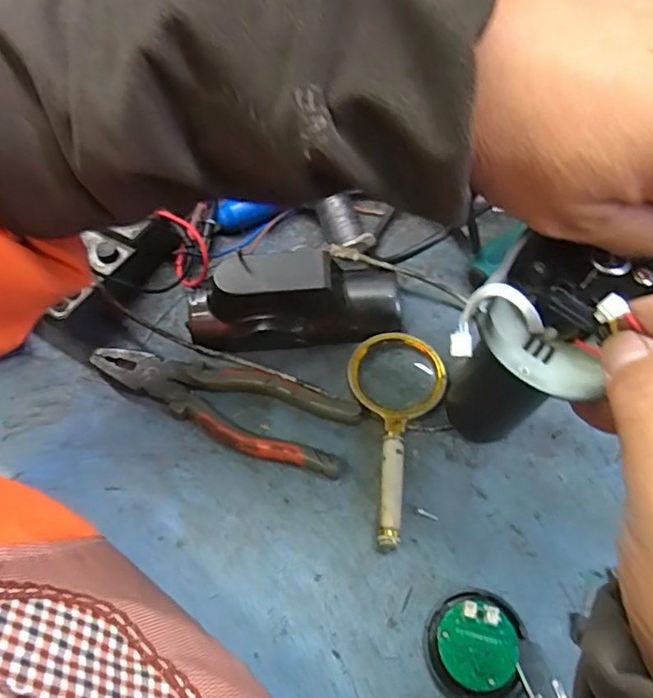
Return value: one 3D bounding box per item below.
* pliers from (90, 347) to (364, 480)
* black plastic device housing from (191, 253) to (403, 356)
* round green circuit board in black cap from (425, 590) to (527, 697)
[{"bbox_3d":[-0.076,0.038,0.406,0.195,0.016,0.058,15,62,9],"label":"pliers"},{"bbox_3d":[-0.025,-0.036,0.417,0.155,0.058,0.048,-7,60,-3],"label":"black plastic device housing"},{"bbox_3d":[0.085,0.170,0.324,0.052,0.019,0.059,11,61,8],"label":"round green circuit board in black cap"}]

